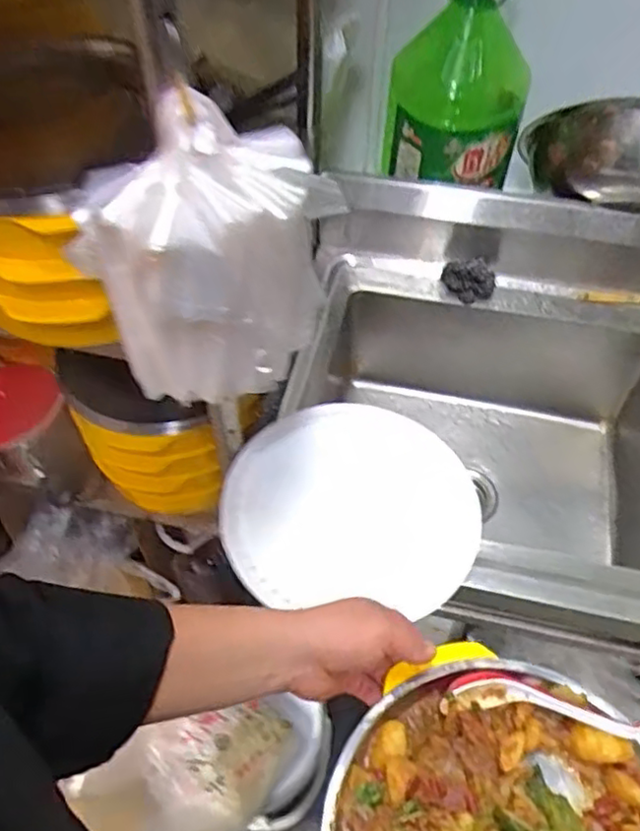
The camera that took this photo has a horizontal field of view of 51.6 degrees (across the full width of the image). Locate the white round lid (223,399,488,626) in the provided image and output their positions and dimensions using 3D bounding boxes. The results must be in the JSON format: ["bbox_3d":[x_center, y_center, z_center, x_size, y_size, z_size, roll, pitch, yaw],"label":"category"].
[{"bbox_3d":[0.039,0.113,0.856,0.313,0.043,0.273,3,59,9],"label":"white round lid"}]

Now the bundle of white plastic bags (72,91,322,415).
[{"bbox_3d":[-0.093,-0.124,0.544,0.182,0.229,0.104,-14,53,-10],"label":"bundle of white plastic bags"}]

